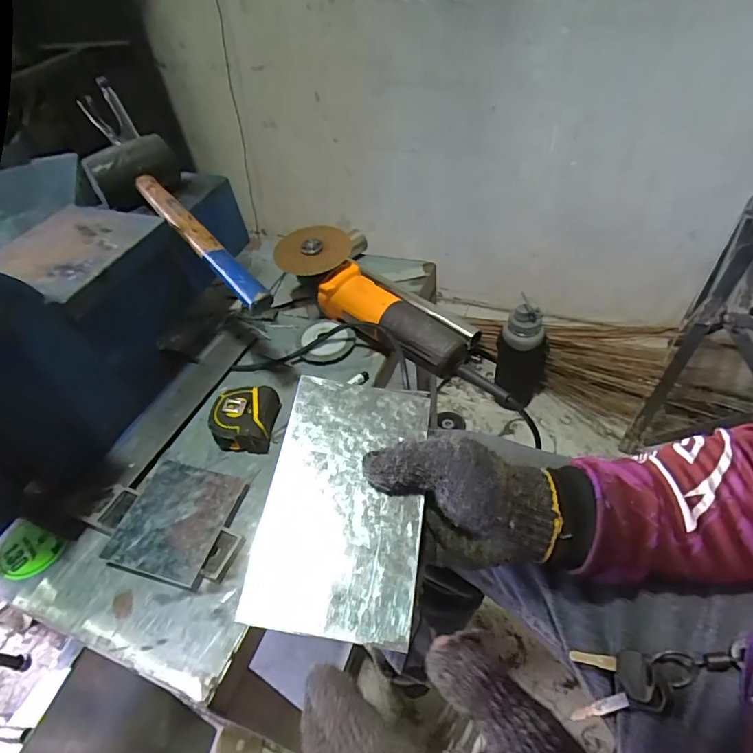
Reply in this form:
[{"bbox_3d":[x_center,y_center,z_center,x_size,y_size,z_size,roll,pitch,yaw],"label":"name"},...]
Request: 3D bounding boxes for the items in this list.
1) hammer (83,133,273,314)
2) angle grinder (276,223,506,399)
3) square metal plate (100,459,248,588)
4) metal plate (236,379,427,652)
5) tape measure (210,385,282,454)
[{"bbox_3d":[-0.214,-0.175,0.540,0.102,0.058,0.303,-36,66,-28],"label":"hammer"},{"bbox_3d":[0.013,-0.077,0.605,0.350,0.075,0.100,40,59,20],"label":"angle grinder"},{"bbox_3d":[-0.196,0.138,0.469,0.097,0.009,0.111,7,48,14],"label":"square metal plate"},{"bbox_3d":[-0.020,0.078,0.316,0.100,0.005,0.166,9,59,2],"label":"metal plate"},{"bbox_3d":[-0.148,0.047,0.542,0.068,0.034,0.069,-1,47,8],"label":"tape measure"}]

